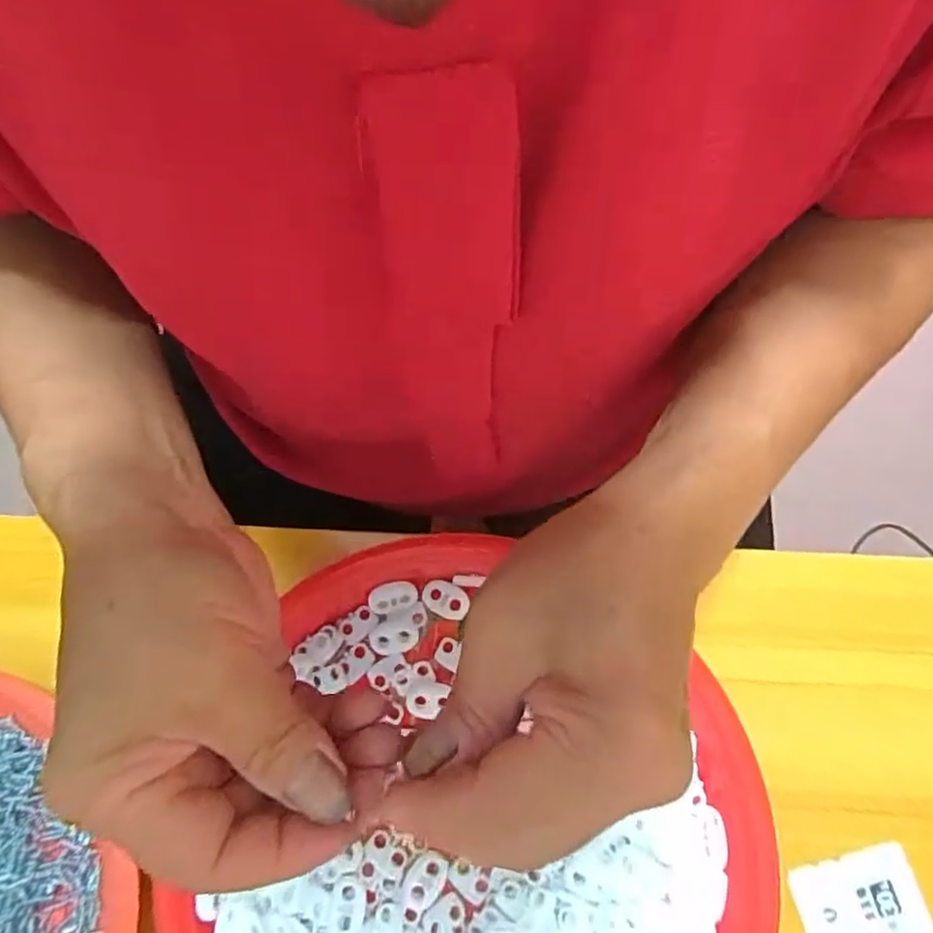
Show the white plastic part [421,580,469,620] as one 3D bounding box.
[{"bbox_3d":[-0.011,0.061,0.294,0.020,0.004,0.015,23,78,7],"label":"white plastic part"}]

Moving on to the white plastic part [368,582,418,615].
[{"bbox_3d":[-0.034,0.060,0.293,0.022,0.004,0.013,-12,77,-1],"label":"white plastic part"}]

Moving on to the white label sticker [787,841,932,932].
[{"bbox_3d":[0.162,0.189,0.255,0.046,0.004,0.057,-16,71,5],"label":"white label sticker"}]

